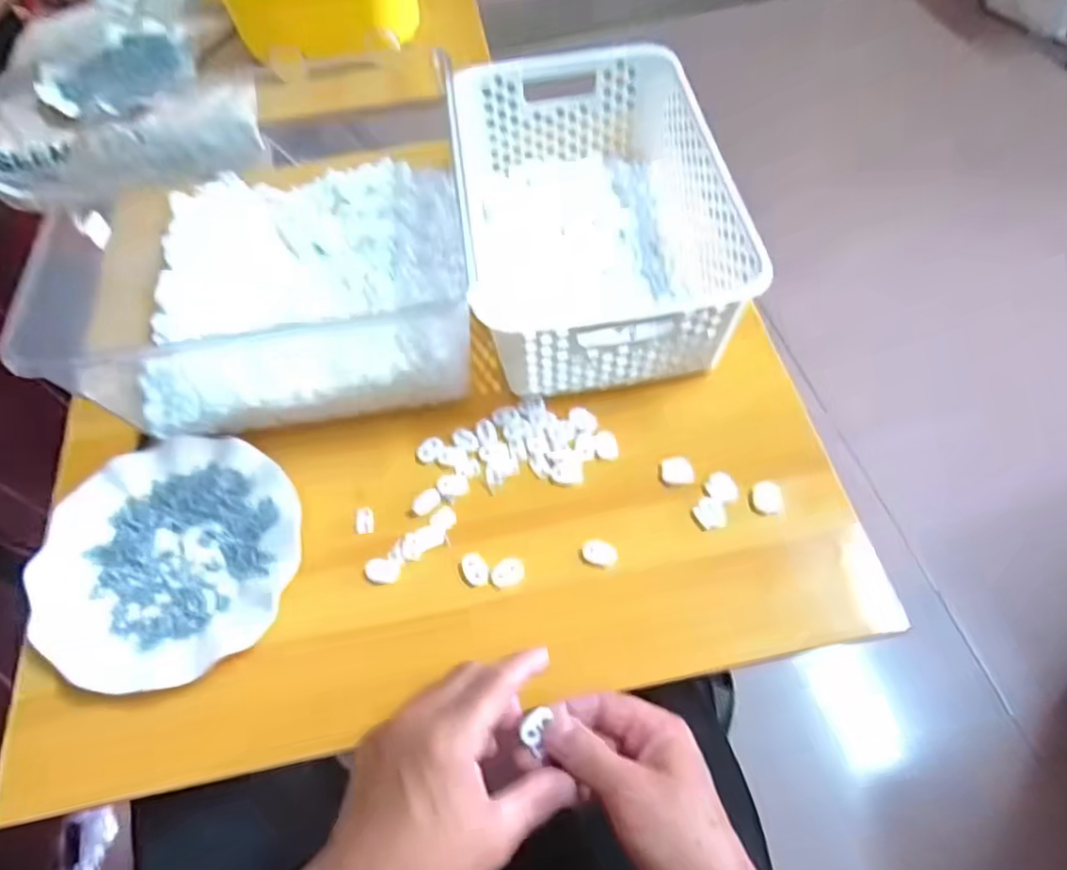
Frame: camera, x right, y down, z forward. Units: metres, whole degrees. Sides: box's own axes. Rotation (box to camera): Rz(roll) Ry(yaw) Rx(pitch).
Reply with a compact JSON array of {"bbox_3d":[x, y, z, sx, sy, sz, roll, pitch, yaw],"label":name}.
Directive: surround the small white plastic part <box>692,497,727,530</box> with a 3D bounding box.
[{"bbox_3d":[0.130,0.057,0.481,0.020,0.006,0.024,-25,61,-11],"label":"small white plastic part"}]

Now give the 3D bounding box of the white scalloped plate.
[{"bbox_3d":[-0.261,0.087,0.471,0.181,0.020,0.178,-1,59,2],"label":"white scalloped plate"}]

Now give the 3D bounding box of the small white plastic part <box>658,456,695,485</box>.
[{"bbox_3d":[0.108,0.027,0.496,0.024,0.011,0.026,-3,59,1],"label":"small white plastic part"}]

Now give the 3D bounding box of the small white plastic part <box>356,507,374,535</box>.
[{"bbox_3d":[-0.127,0.064,0.491,0.013,0.004,0.022,-12,60,-4],"label":"small white plastic part"}]

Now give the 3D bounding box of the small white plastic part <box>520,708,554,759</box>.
[{"bbox_3d":[0.000,0.170,0.376,0.016,0.004,0.025,15,61,11],"label":"small white plastic part"}]

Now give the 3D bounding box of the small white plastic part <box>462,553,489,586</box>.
[{"bbox_3d":[-0.042,0.096,0.468,0.017,0.004,0.025,-19,60,-8],"label":"small white plastic part"}]

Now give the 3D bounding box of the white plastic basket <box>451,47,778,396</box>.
[{"bbox_3d":[0.048,-0.189,0.566,0.195,0.113,0.305,-8,59,-2],"label":"white plastic basket"}]

